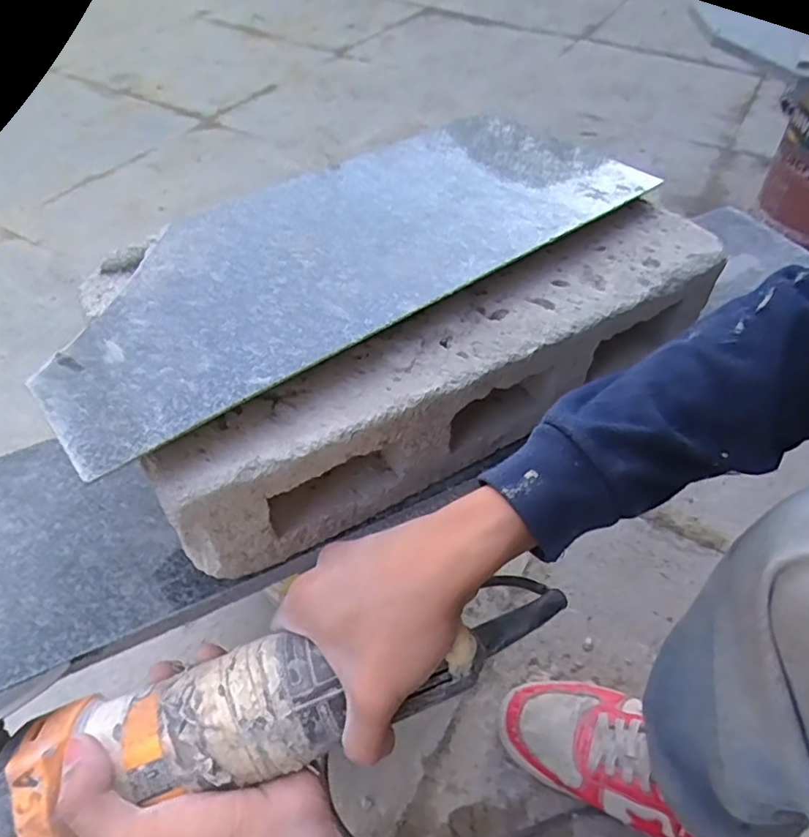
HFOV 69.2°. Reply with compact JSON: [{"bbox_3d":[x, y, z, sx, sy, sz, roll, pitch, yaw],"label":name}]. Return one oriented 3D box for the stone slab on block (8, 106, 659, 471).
[{"bbox_3d":[-0.032,-0.121,0.381,0.406,0.012,0.175,-32,57,-25],"label":"stone slab on block"}]

